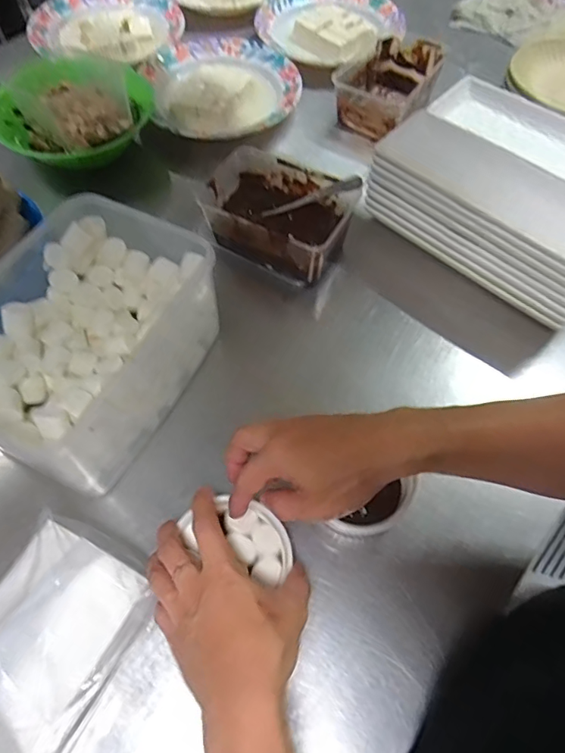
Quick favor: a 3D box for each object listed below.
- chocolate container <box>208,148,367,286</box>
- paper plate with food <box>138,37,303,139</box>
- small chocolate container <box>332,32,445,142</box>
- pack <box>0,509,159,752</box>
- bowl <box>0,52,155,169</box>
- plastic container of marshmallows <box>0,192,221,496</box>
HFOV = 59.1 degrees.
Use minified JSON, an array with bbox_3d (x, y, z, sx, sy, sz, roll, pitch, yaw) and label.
[{"bbox_3d":[-0.014,-0.196,0.607,0.176,0.076,0.113,25,64,13],"label":"chocolate container"},{"bbox_3d":[-0.089,-0.443,0.756,0.222,0.024,0.252,-13,62,-6],"label":"paper plate with food"},{"bbox_3d":[0.157,-0.429,0.745,0.110,0.069,0.171,29,66,16],"label":"small chocolate container"},{"bbox_3d":[-0.188,0.213,0.351,0.114,0.107,0.213,25,64,13],"label":"pack"},{"bbox_3d":[-0.292,-0.355,0.680,0.187,0.081,0.174,0,61,-1],"label":"bowl"},{"bbox_3d":[-0.201,-0.038,0.493,0.207,0.114,0.244,22,64,12],"label":"plastic container of marshmallows"}]

